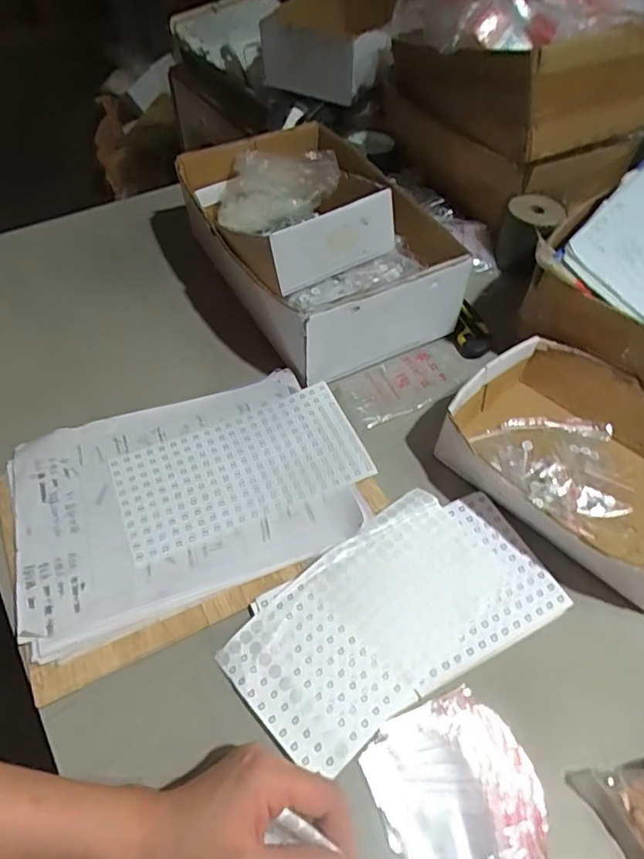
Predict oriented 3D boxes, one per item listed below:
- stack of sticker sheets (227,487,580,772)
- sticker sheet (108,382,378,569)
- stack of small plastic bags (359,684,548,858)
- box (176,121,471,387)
[{"bbox_3d":[0.061,0.147,0.451,0.262,0.013,0.139,-29,59,-21],"label":"stack of sticker sheets"},{"bbox_3d":[-0.078,0.036,0.538,0.230,0.010,0.122,-20,57,-12],"label":"sticker sheet"},{"bbox_3d":[0.098,0.257,0.371,0.105,0.010,0.138,-18,56,-14],"label":"stack of small plastic bags"},{"bbox_3d":[-0.015,-0.239,0.659,0.218,0.124,0.356,-26,58,-19],"label":"box"}]

